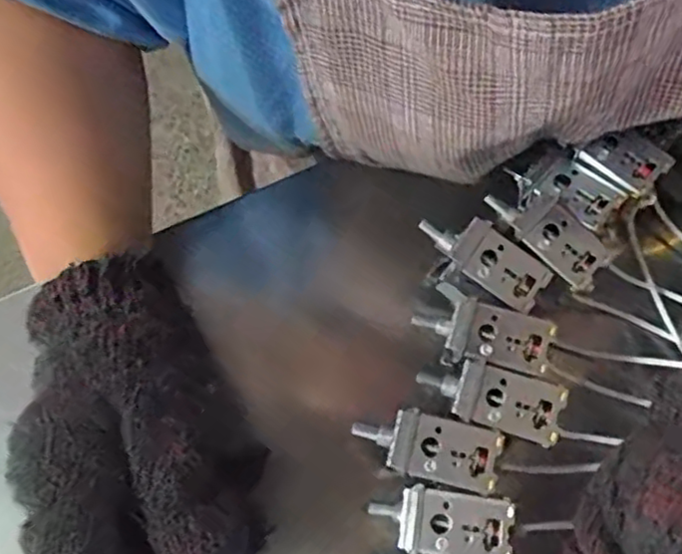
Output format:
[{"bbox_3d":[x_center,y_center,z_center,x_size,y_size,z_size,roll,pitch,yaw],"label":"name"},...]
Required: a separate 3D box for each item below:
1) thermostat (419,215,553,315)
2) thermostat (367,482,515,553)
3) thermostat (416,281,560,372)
[{"bbox_3d":[0.056,-0.008,0.265,0.053,0.020,0.022,37,73,11],"label":"thermostat"},{"bbox_3d":[0.034,0.086,0.232,0.046,0.021,0.022,9,70,2],"label":"thermostat"},{"bbox_3d":[0.053,0.022,0.256,0.052,0.020,0.024,17,70,17],"label":"thermostat"}]

